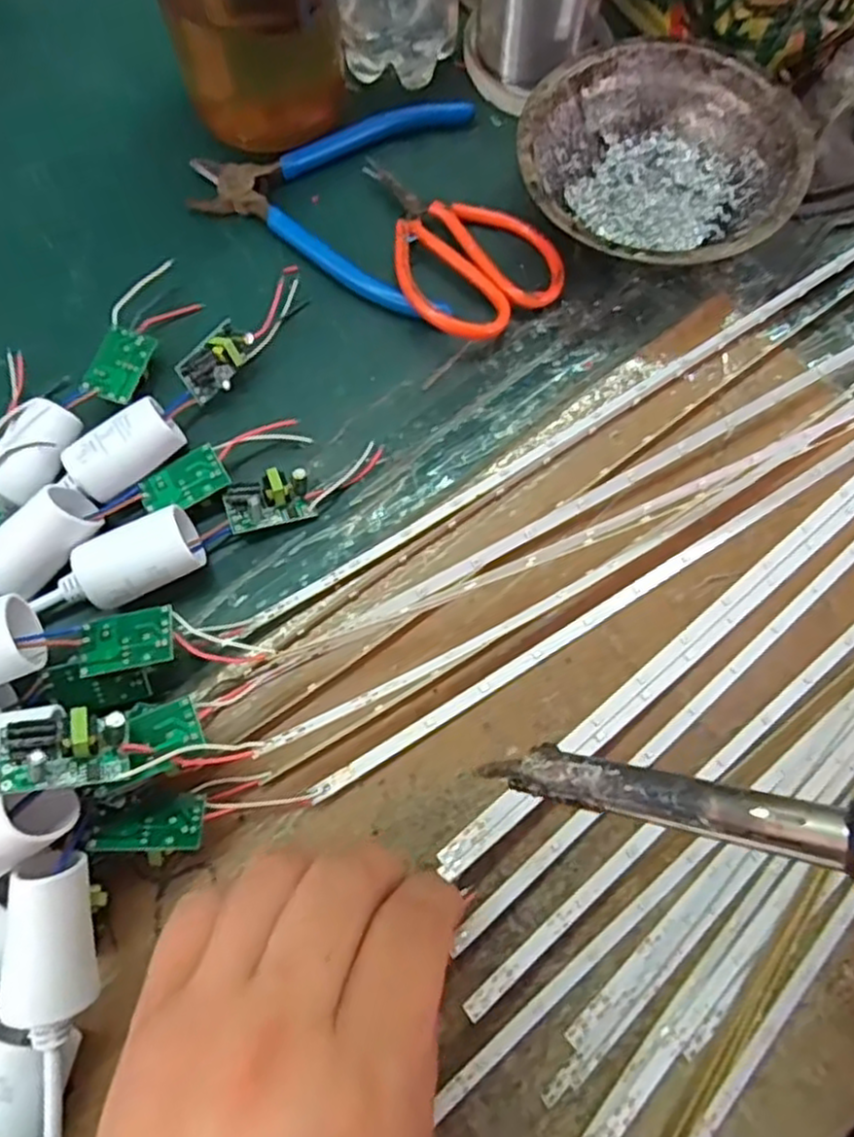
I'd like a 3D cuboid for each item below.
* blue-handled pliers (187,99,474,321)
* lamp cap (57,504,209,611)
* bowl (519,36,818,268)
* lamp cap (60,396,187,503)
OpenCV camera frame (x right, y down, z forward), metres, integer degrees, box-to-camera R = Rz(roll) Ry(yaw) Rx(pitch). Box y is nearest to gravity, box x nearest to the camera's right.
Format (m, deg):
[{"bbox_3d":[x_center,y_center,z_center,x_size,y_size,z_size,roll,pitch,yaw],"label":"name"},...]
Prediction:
[{"bbox_3d":[-0.049,-0.186,0.358,0.128,0.016,0.127,8,72,2],"label":"blue-handled pliers"},{"bbox_3d":[-0.116,0.001,0.290,0.053,0.030,0.027,-25,74,-8],"label":"lamp cap"},{"bbox_3d":[0.105,-0.185,0.344,0.123,0.041,0.119,0,72,0],"label":"bowl"},{"bbox_3d":[-0.123,-0.047,0.303,0.045,0.031,0.027,-36,76,-11],"label":"lamp cap"}]

